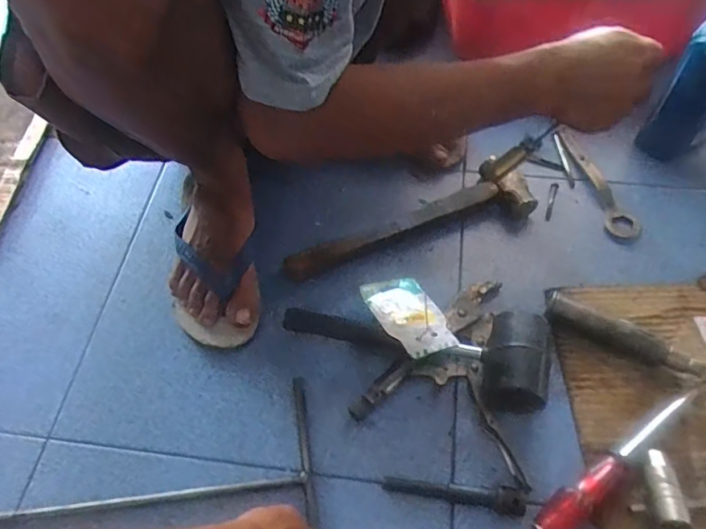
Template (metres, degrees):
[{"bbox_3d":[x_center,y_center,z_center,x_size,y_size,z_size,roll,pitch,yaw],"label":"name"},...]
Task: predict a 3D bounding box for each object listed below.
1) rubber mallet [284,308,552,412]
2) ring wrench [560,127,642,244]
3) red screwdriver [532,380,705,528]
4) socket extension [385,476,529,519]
[{"bbox_3d":[0.067,0.066,0.569,0.271,0.050,0.100,19,60,14],"label":"rubber mallet"},{"bbox_3d":[0.310,-0.106,0.695,0.039,0.014,0.182,-8,58,-3],"label":"ring wrench"},{"bbox_3d":[0.275,0.167,0.511,0.272,0.025,0.029,-29,61,-15],"label":"red screwdriver"},{"bbox_3d":[0.091,0.206,0.495,0.125,0.020,0.021,6,58,6],"label":"socket extension"}]

